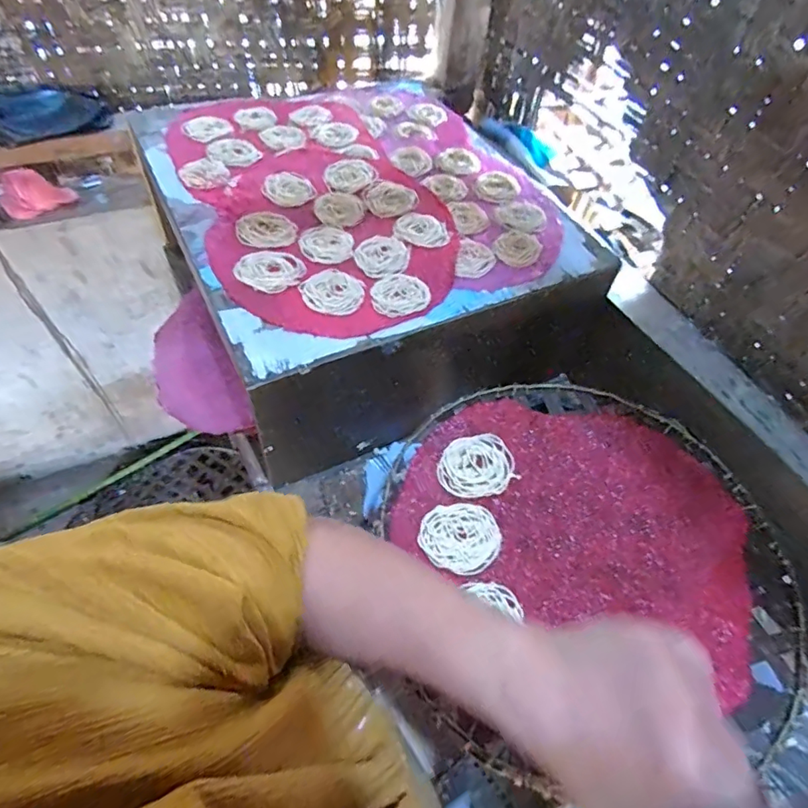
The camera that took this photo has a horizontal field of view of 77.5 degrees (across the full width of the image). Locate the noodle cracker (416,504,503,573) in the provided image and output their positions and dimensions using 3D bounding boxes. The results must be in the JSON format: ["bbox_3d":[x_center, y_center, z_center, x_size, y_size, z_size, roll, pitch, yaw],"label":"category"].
[{"bbox_3d":[0.052,0.123,0.467,0.073,0.004,0.065,1,54,-5],"label":"noodle cracker"}]

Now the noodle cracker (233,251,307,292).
[{"bbox_3d":[-0.162,-0.166,0.616,0.080,0.010,0.072,6,54,-1],"label":"noodle cracker"}]

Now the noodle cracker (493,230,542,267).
[{"bbox_3d":[0.154,-0.211,0.680,0.061,0.004,0.069,29,57,15],"label":"noodle cracker"}]

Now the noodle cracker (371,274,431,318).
[{"bbox_3d":[-0.006,-0.133,0.607,0.073,0.006,0.062,-28,61,-23],"label":"noodle cracker"}]

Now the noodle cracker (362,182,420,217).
[{"bbox_3d":[-0.019,-0.292,0.716,0.074,0.007,0.075,2,54,-3],"label":"noodle cracker"}]

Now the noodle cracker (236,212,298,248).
[{"bbox_3d":[-0.180,-0.229,0.661,0.076,0.008,0.069,-15,57,-16],"label":"noodle cracker"}]

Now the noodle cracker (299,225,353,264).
[{"bbox_3d":[-0.101,-0.209,0.657,0.067,0.007,0.071,-9,55,-11],"label":"noodle cracker"}]

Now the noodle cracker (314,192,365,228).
[{"bbox_3d":[-0.088,-0.269,0.696,0.067,0.008,0.068,-12,56,-14],"label":"noodle cracker"}]

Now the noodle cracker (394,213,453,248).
[{"bbox_3d":[0.026,-0.233,0.677,0.074,0.007,0.065,21,55,10],"label":"noodle cracker"}]

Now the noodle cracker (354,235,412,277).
[{"bbox_3d":[-0.026,-0.190,0.641,0.068,0.007,0.067,-20,58,-18],"label":"noodle cracker"}]

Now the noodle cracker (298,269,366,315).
[{"bbox_3d":[-0.083,-0.134,0.602,0.072,0.004,0.072,2,54,-3],"label":"noodle cracker"}]

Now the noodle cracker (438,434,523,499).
[{"bbox_3d":[0.073,0.063,0.513,0.078,0.004,0.067,-10,56,-12],"label":"noodle cracker"}]

